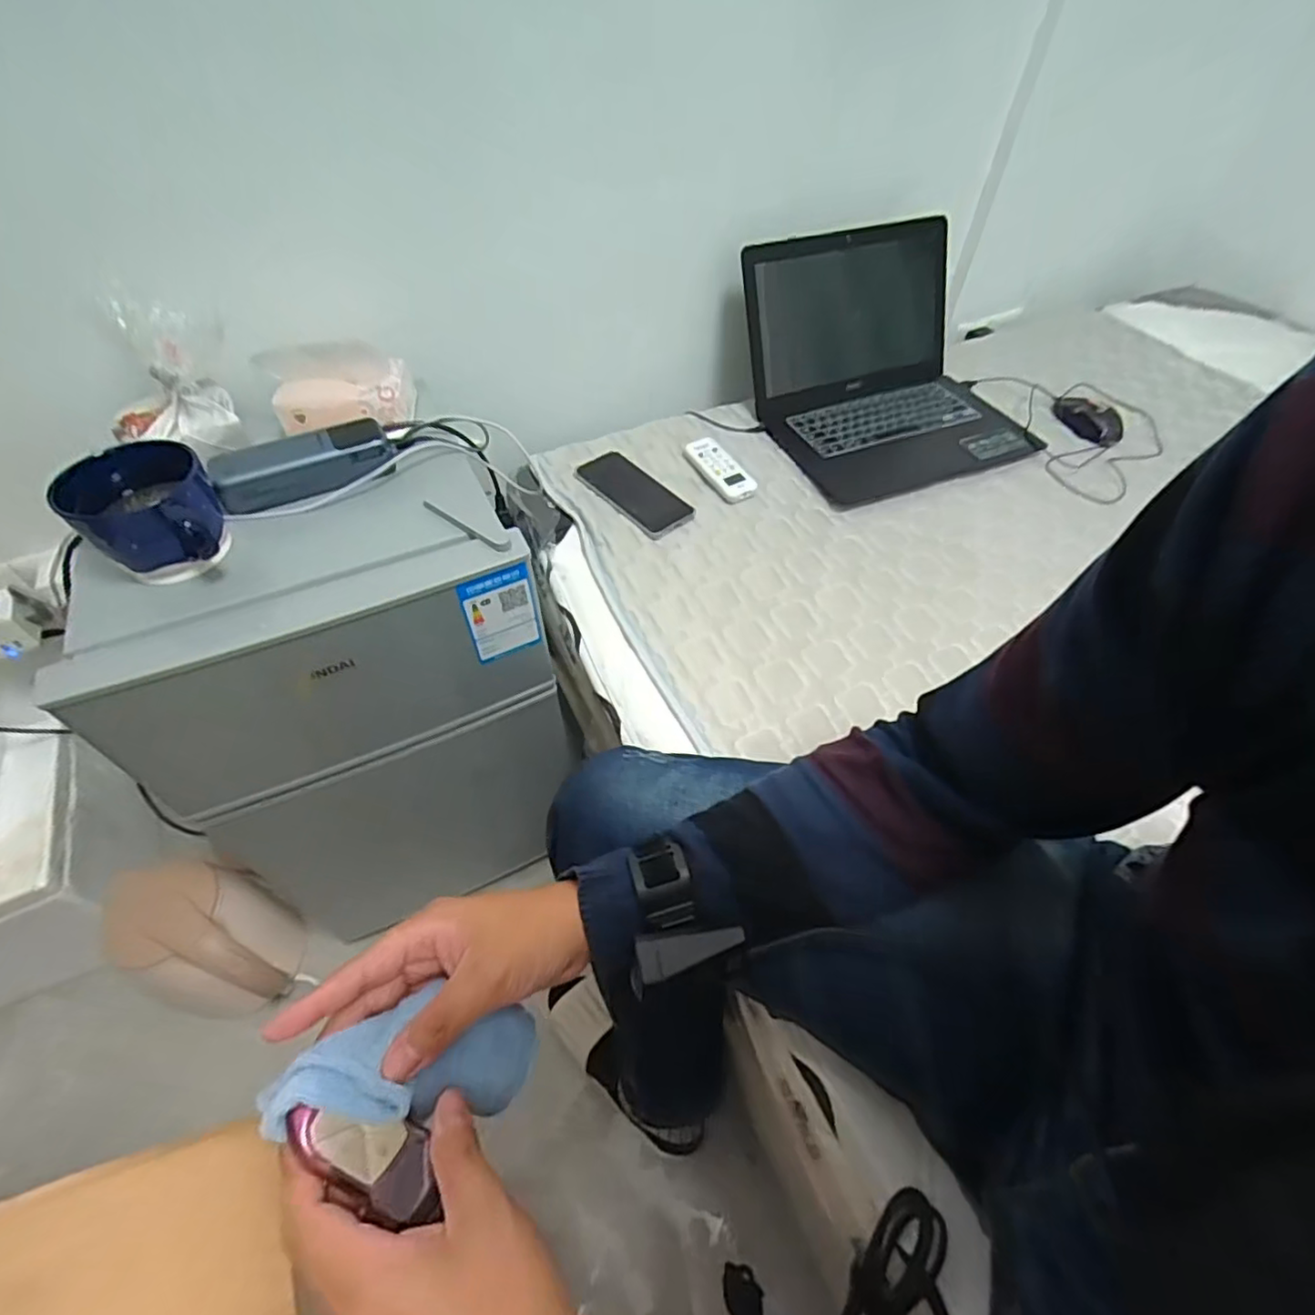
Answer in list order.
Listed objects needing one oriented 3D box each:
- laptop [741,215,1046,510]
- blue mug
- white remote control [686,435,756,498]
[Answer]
[{"bbox_3d":[0.354,-0.440,0.906,0.396,0.198,0.355,-16,55,-14],"label":"laptop"},{"bbox_3d":[-0.418,-0.116,0.525,0.095,0.082,0.108,-22,55,-18],"label":"blue mug"},{"bbox_3d":[0.088,-0.260,0.871,0.047,0.018,0.124,-27,61,-20],"label":"white remote control"}]

